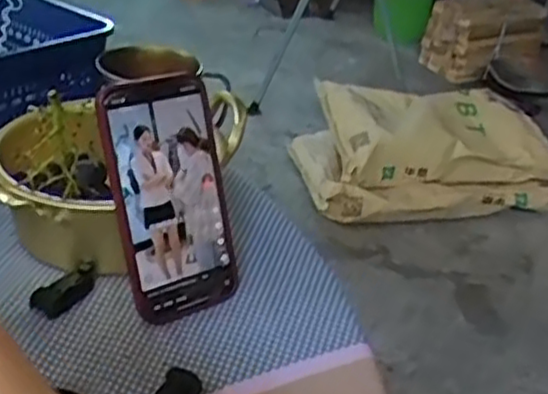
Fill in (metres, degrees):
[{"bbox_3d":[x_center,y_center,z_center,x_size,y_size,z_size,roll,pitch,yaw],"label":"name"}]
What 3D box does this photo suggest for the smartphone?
[{"bbox_3d":[-0.068,-0.001,0.485,0.074,0.156,0.014,-17,13,-34],"label":"smartphone"}]

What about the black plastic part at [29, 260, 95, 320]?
[{"bbox_3d":[-0.143,0.062,0.497,0.021,0.016,0.048,19,33,18],"label":"black plastic part"}]

